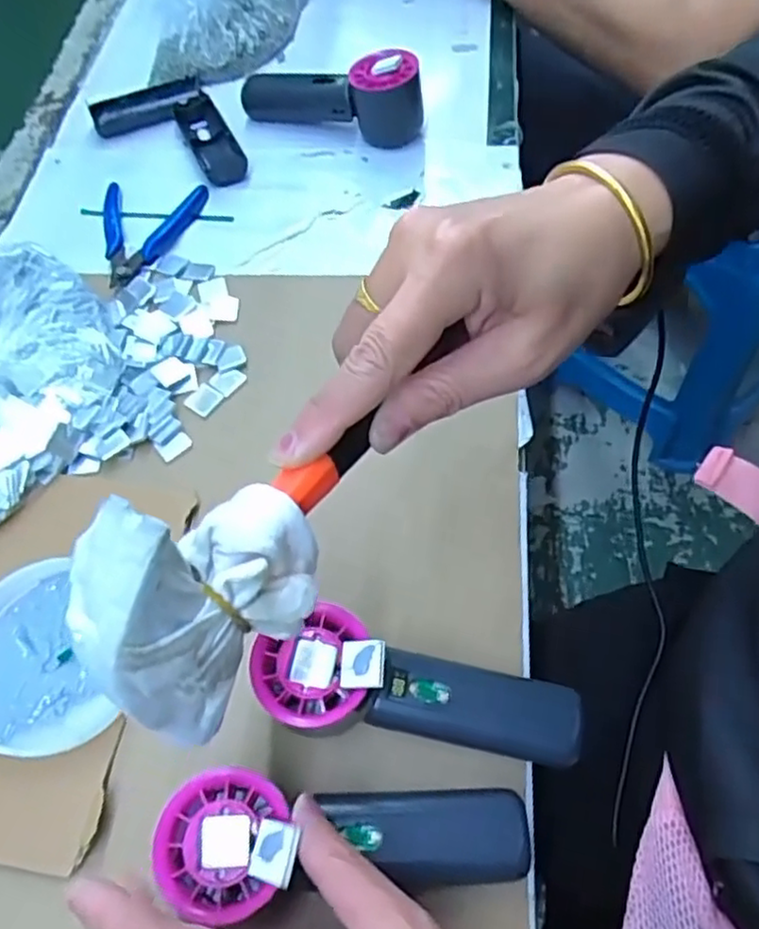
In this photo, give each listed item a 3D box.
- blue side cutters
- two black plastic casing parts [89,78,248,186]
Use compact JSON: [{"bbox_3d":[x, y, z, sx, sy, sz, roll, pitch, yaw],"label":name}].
[{"bbox_3d":[-0.180,-0.183,0.530,0.077,0.012,0.113,-5,61,0],"label":"blue side cutters"},{"bbox_3d":[-0.184,-0.284,0.588,0.099,0.015,0.157,-25,63,-11],"label":"two black plastic casing parts"}]

